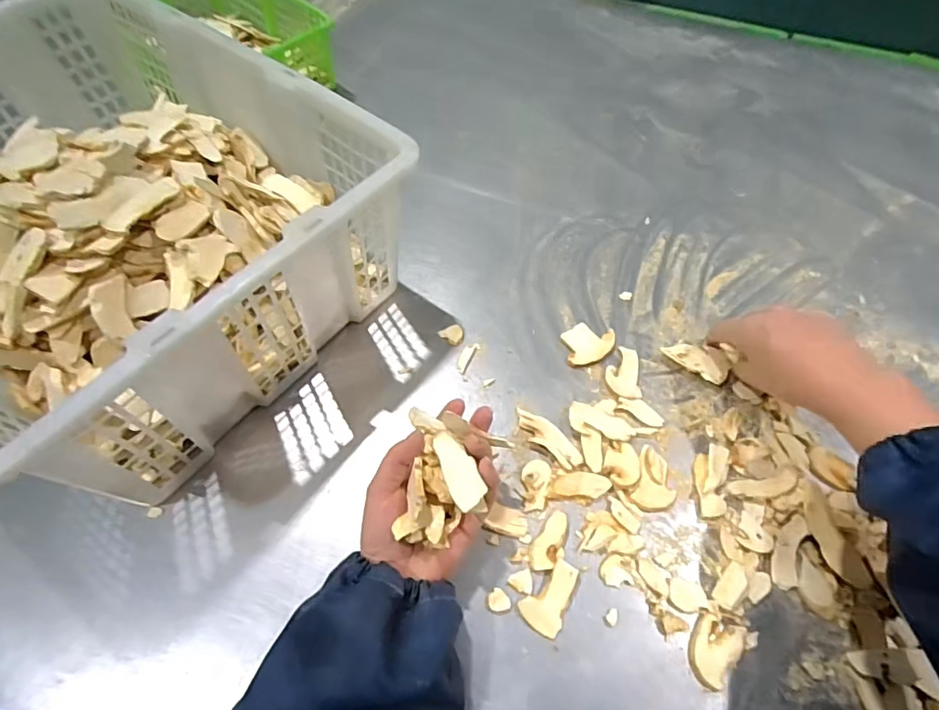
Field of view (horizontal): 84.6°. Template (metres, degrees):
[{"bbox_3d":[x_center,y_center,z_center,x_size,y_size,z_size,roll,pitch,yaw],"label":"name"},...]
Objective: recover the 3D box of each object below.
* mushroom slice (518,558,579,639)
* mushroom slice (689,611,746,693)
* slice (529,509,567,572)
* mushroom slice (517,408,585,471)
[{"bbox_3d":[0.061,0.174,0.374,0.031,0.008,0.049,33,64,17],"label":"mushroom slice"},{"bbox_3d":[0.170,0.204,0.359,0.032,0.004,0.047,34,64,18],"label":"mushroom slice"},{"bbox_3d":[0.064,0.143,0.394,0.022,0.004,0.046,36,64,19],"label":"slice"},{"bbox_3d":[0.067,0.070,0.436,0.021,0.012,0.066,-37,66,-21],"label":"mushroom slice"}]

